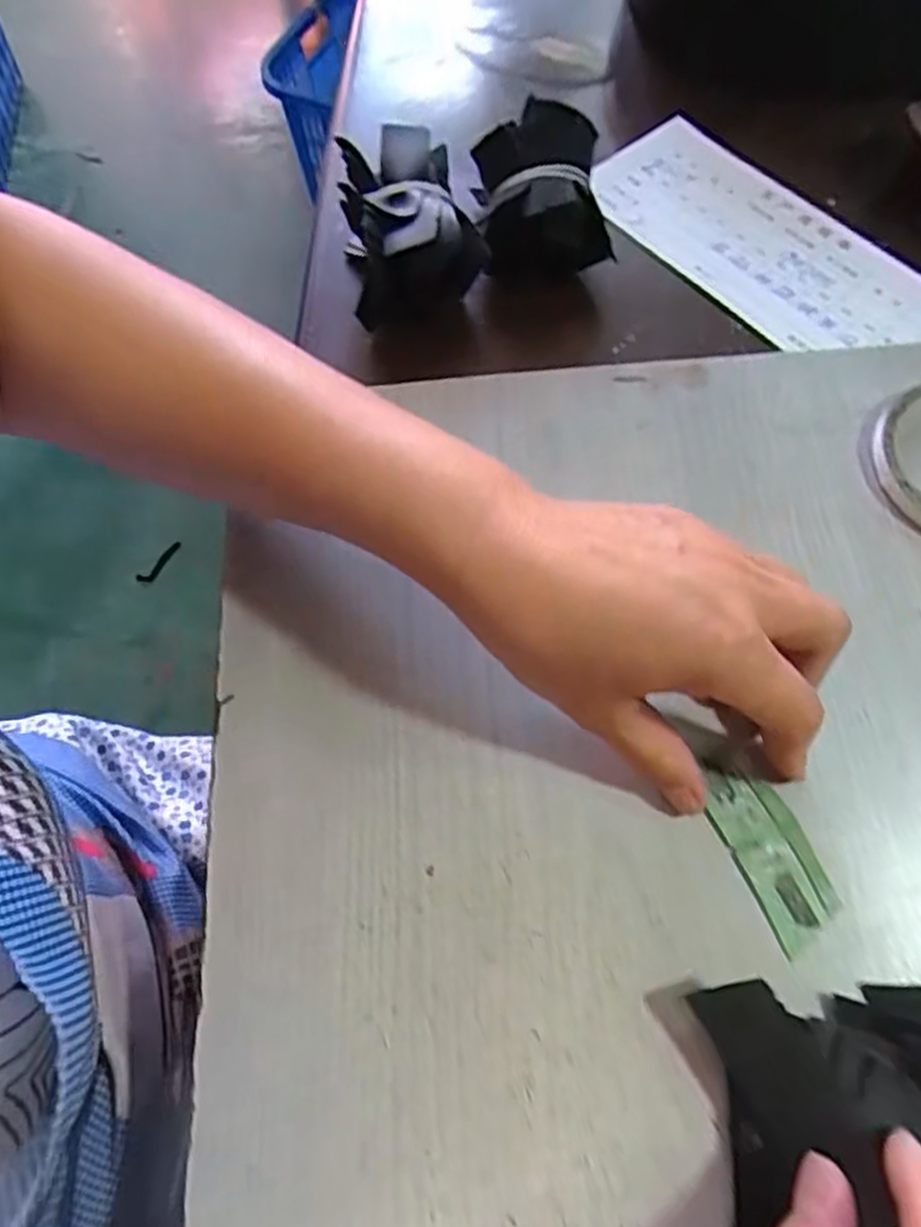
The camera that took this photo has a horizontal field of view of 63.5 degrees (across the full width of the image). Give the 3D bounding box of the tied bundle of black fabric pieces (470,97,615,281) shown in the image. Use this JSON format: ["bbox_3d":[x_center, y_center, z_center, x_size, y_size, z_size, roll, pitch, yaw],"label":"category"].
[{"bbox_3d":[0.041,-0.216,0.386,0.066,0.049,0.087,-6,66,-3],"label":"tied bundle of black fabric pieces"}]

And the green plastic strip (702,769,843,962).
[{"bbox_3d":[0.113,0.086,0.272,0.029,0.004,0.063,-21,67,-9],"label":"green plastic strip"}]

